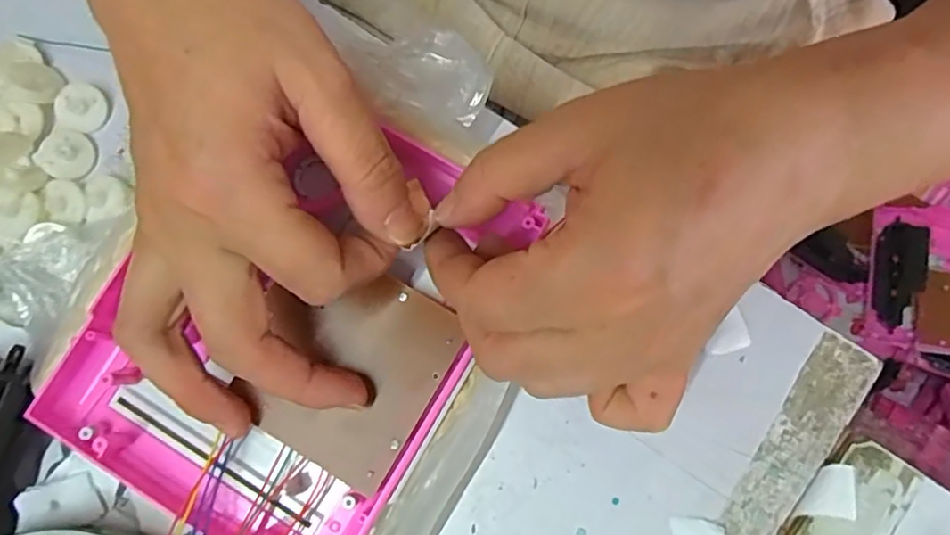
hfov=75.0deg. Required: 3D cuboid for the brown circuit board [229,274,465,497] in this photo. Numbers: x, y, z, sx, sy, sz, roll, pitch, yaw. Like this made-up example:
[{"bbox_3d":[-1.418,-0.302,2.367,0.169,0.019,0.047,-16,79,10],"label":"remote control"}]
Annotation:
[{"bbox_3d":[-0.049,0.037,0.231,0.068,0.006,0.073,29,89,5],"label":"brown circuit board"}]

